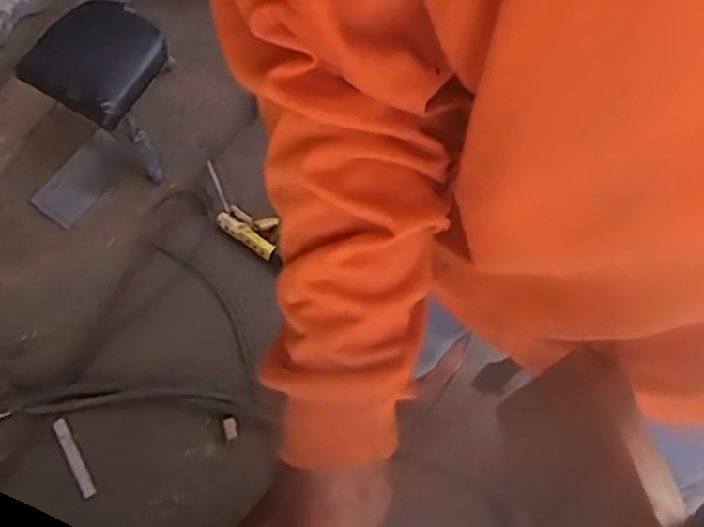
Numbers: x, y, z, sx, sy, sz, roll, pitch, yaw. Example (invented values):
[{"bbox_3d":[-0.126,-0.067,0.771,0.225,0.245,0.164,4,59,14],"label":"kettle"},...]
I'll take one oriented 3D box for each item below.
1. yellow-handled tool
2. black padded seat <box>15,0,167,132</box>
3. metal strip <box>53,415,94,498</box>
[{"bbox_3d":[-0.200,-0.085,1.240,0.187,0.053,0.071,37,75,9],"label":"yellow-handled tool"},{"bbox_3d":[-0.432,-0.348,1.183,0.195,0.042,0.202,31,74,7],"label":"black padded seat"},{"bbox_3d":[-0.453,0.316,1.146,0.022,0.005,0.136,-27,75,-10],"label":"metal strip"}]

